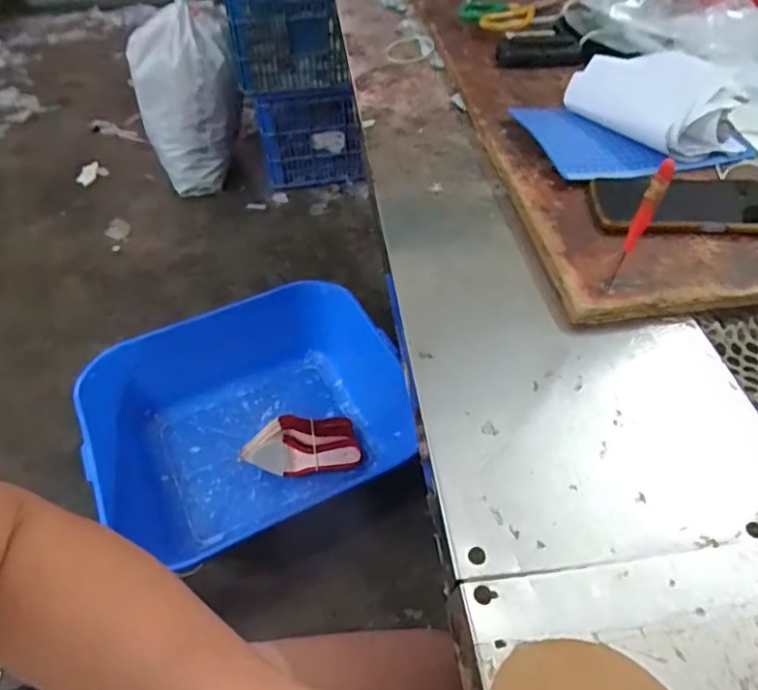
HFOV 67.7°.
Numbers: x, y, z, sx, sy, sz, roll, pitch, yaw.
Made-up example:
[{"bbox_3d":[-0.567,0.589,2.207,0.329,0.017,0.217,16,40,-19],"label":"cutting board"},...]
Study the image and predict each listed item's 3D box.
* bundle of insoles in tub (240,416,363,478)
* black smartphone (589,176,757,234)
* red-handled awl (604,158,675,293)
[{"bbox_3d":[-0.160,0.202,1.168,0.230,0.082,0.122,-8,49,-6],"label":"bundle of insoles in tub"},{"bbox_3d":[0.281,-0.130,0.518,0.162,0.016,0.067,1,49,2],"label":"black smartphone"},{"bbox_3d":[0.189,-0.079,0.415,0.012,0.123,0.013,26,54,22],"label":"red-handled awl"}]

